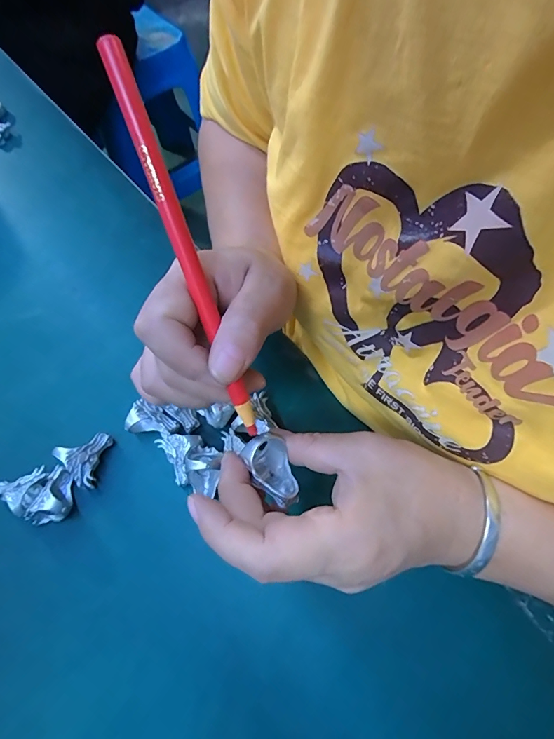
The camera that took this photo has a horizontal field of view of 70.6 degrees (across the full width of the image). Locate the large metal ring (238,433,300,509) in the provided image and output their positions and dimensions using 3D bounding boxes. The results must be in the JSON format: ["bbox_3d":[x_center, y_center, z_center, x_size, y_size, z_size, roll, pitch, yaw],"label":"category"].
[{"bbox_3d":[-0.002,0.052,0.202,0.022,0.022,0.034,-27,66,-10],"label":"large metal ring"}]

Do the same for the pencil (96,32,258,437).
[{"bbox_3d":[-0.037,-0.045,0.169,0.010,0.005,0.166,-21,107,-8],"label":"pencil"}]

